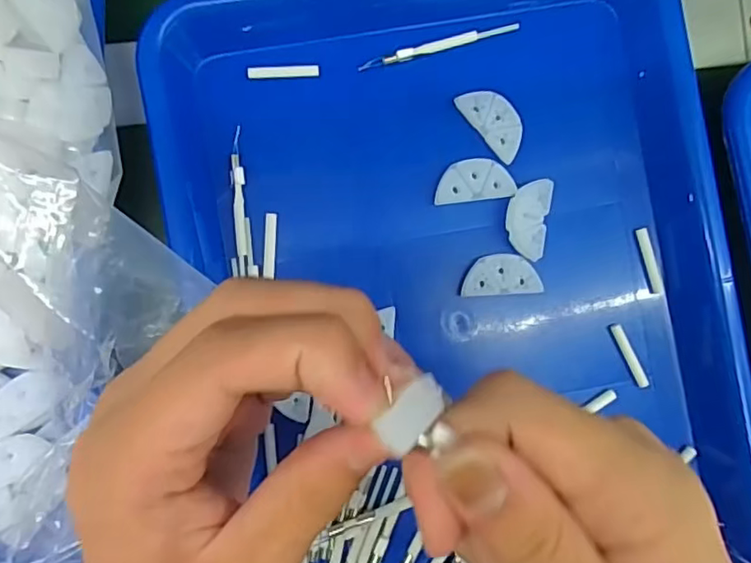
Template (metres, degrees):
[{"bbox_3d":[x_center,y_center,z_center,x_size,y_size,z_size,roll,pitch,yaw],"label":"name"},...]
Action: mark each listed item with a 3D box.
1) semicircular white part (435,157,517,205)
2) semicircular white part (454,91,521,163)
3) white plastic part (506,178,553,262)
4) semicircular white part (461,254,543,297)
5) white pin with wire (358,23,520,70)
[{"bbox_3d":[0.048,-0.049,0.284,0.037,0.004,0.020,-6,89,-5],"label":"semicircular white part"},{"bbox_3d":[0.059,-0.078,0.285,0.019,0.005,0.039,-40,92,-4],"label":"semicircular white part"},{"bbox_3d":[0.074,-0.031,0.283,0.020,0.004,0.038,9,88,-4],"label":"white plastic part"},{"bbox_3d":[0.062,-0.003,0.284,0.038,0.004,0.019,-3,89,-4],"label":"semicircular white part"},{"bbox_3d":[0.032,-0.115,0.284,0.079,0.004,0.005,-15,90,-5],"label":"white pin with wire"}]

